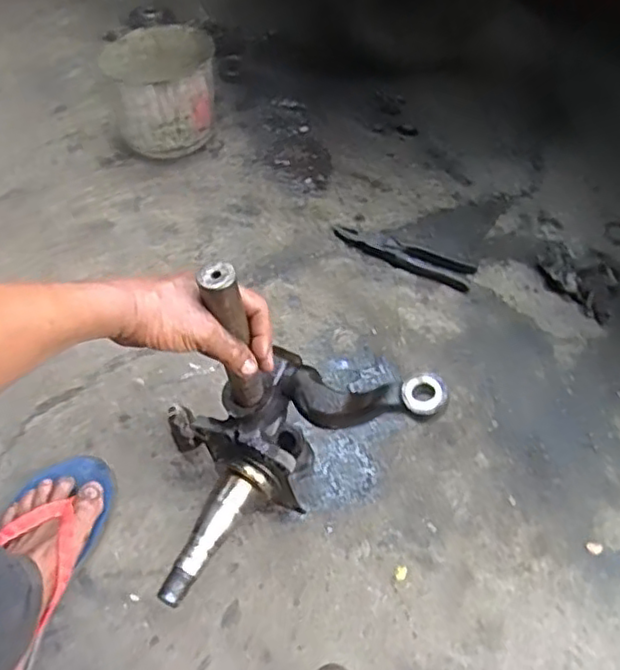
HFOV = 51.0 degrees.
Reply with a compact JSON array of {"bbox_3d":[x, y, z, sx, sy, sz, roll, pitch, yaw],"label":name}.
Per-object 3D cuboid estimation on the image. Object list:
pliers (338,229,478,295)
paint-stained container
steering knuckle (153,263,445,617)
[{"bbox_3d":[0.141,-0.120,0.988,0.216,0.011,0.054,20,58,8],"label":"pliers"},{"bbox_3d":[-0.230,-0.379,1.040,0.166,0.149,0.151,-15,60,-14],"label":"paint-stained container"},{"bbox_3d":[-0.038,0.096,0.600,0.268,0.279,0.134,-24,63,-19],"label":"steering knuckle"}]

